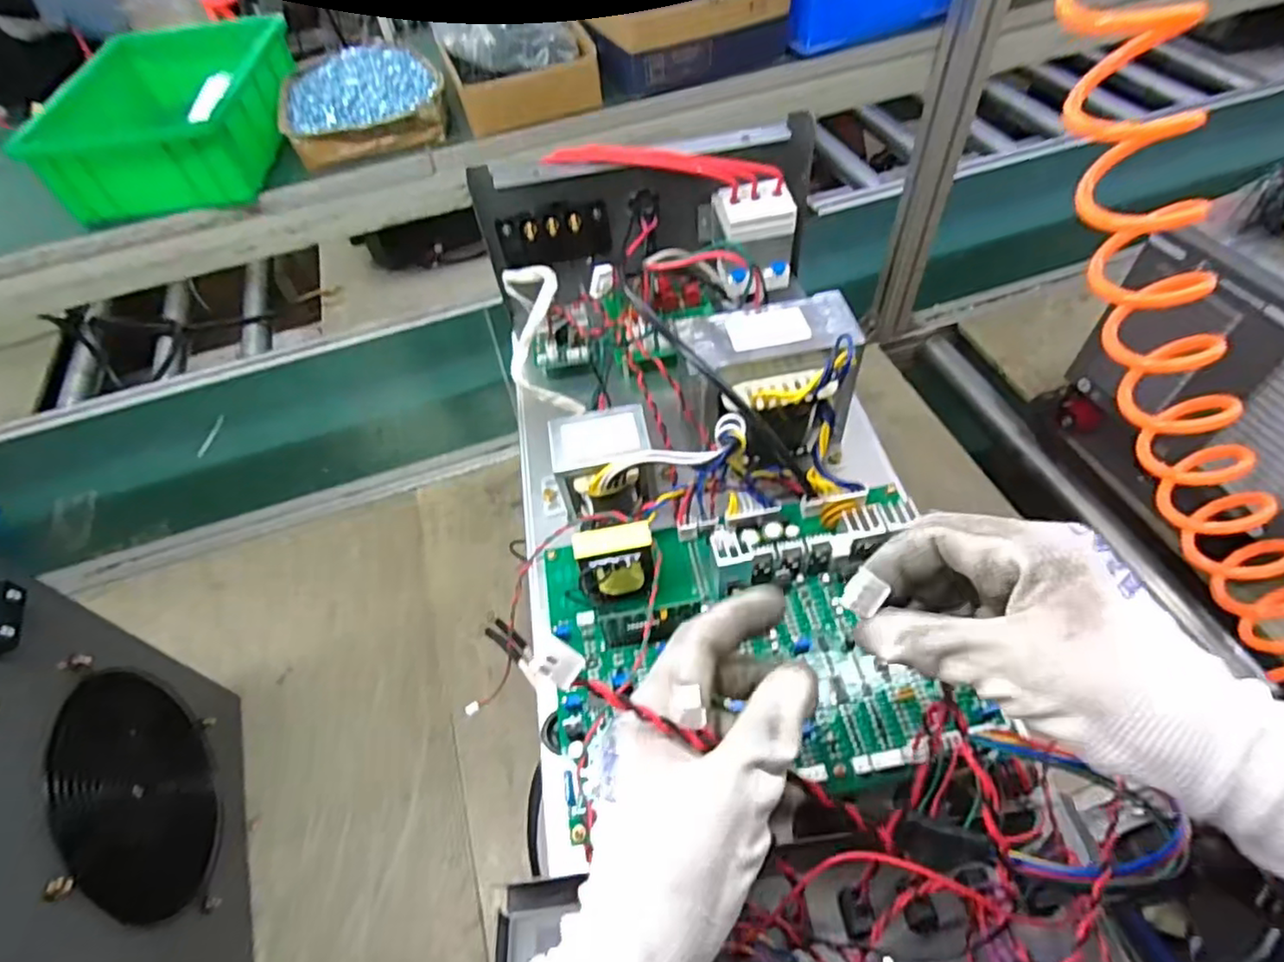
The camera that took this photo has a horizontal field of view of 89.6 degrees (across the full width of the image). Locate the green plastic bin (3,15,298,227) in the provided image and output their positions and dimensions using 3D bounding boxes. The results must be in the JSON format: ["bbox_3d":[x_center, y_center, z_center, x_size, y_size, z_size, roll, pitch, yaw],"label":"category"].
[{"bbox_3d":[-0.430,-0.349,0.614,0.174,0.070,0.241,-6,53,2],"label":"green plastic bin"}]

